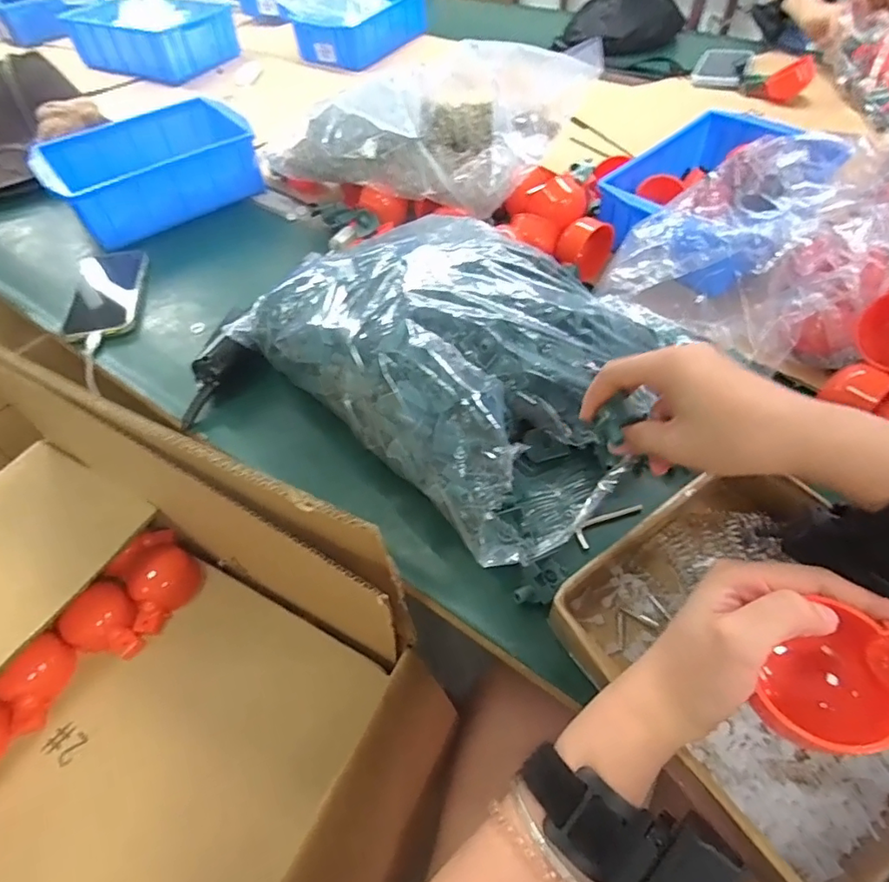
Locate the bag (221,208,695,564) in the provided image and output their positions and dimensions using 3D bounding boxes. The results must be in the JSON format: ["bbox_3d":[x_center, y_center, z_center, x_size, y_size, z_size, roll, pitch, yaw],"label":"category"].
[{"bbox_3d":[0.017,-0.081,0.458,0.242,0.117,0.323,-35,59,-22],"label":"bag"}]

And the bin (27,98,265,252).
[{"bbox_3d":[-0.389,-0.364,0.721,0.244,0.081,0.182,-29,57,-18],"label":"bin"}]

